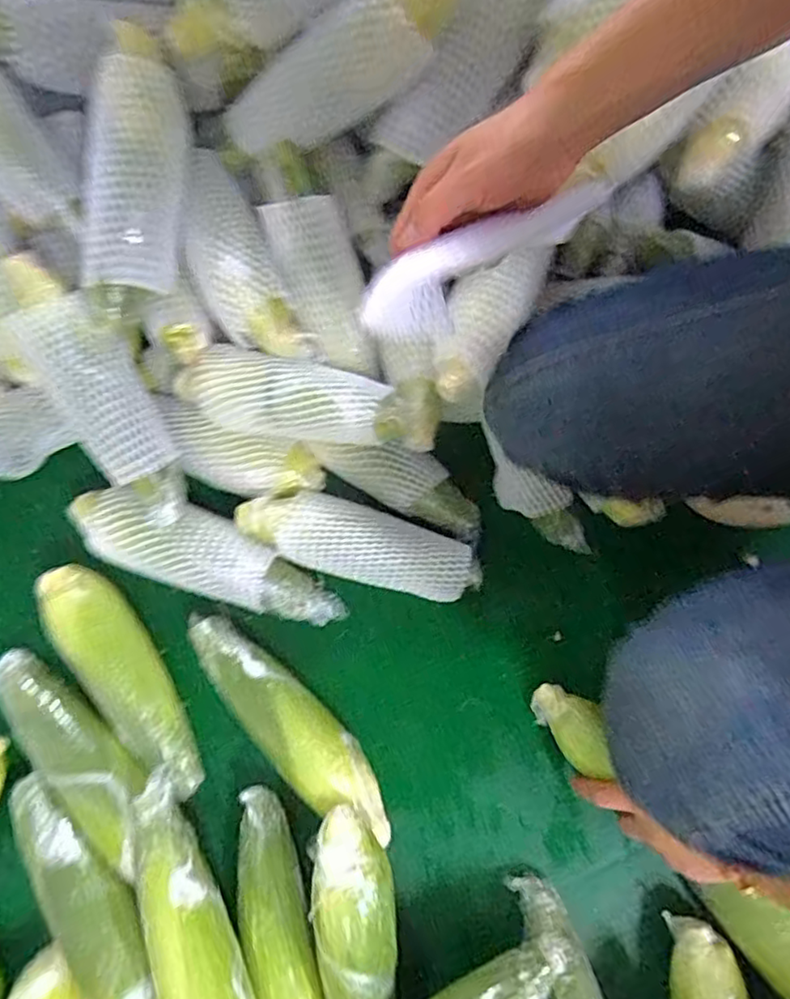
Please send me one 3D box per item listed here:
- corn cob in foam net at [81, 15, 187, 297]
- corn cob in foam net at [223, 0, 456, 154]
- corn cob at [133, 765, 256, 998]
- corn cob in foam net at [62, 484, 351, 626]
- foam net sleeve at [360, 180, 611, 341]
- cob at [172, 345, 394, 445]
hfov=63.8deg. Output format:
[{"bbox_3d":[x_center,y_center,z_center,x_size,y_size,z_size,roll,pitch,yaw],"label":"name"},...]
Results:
[{"bbox_3d":[-0.212,-0.277,0.523,0.072,0.045,0.207,9,101,2],"label":"corn cob in foam net"},{"bbox_3d":[-0.039,-0.350,0.514,0.225,0.063,0.057,-23,74,23],"label":"corn cob in foam net"},{"bbox_3d":[-0.156,0.342,0.490,0.059,0.049,0.250,-22,76,-6],"label":"corn cob"},{"bbox_3d":[-0.179,0.051,0.604,0.274,0.050,0.076,16,75,4],"label":"corn cob in foam net"},{"bbox_3d":[0.054,-0.145,0.389,0.166,0.034,0.039,-30,77,-6],"label":"foam net sleeve"},{"bbox_3d":[-0.108,-0.095,0.577,0.202,0.053,0.071,16,75,4],"label":"cob"}]

